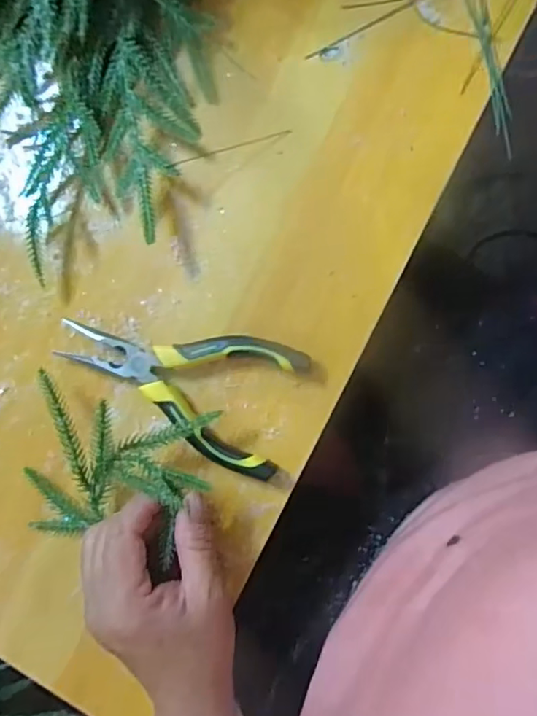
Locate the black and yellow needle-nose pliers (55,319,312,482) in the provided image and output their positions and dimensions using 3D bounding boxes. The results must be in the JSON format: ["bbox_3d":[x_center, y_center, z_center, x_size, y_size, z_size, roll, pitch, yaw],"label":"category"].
[{"bbox_3d":[-0.059,0.013,0.350,0.152,0.022,0.077,17,91,11],"label":"black and yellow needle-nose pliers"}]

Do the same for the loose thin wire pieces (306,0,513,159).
[{"bbox_3d":[0.108,-0.198,0.347,0.134,0.005,0.099,28,92,7],"label":"loose thin wire pieces"}]

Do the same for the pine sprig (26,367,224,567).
[{"bbox_3d":[-0.097,0.066,0.344,0.122,0.053,0.091,5,89,7],"label":"pine sprig"}]

